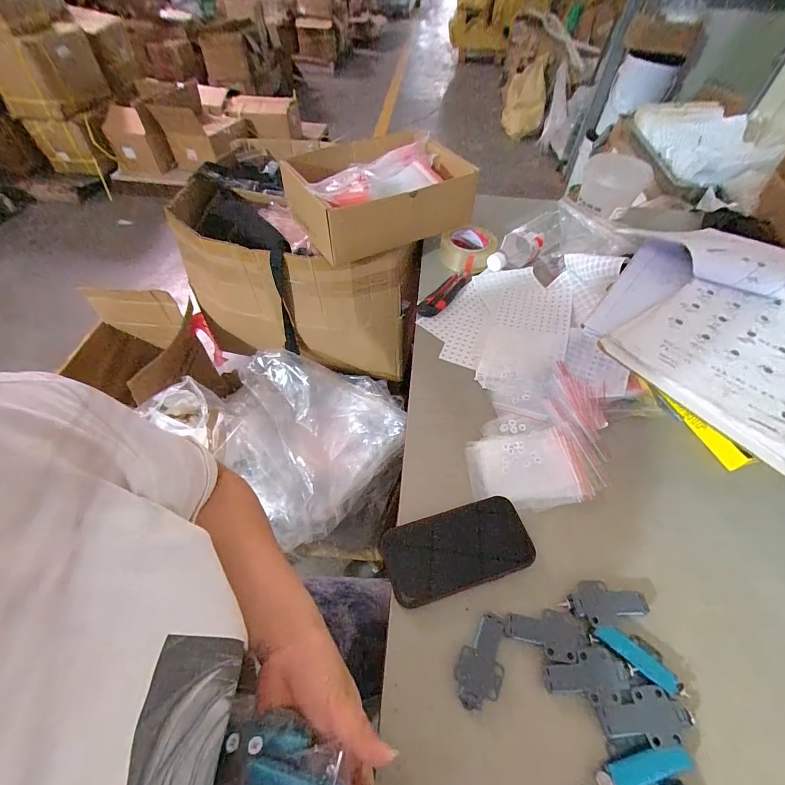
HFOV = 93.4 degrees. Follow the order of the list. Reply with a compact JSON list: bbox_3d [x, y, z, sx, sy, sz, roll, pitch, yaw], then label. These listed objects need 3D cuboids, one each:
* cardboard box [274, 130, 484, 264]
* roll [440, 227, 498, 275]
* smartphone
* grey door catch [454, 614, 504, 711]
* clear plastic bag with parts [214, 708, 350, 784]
[{"bbox_3d":[-0.007,-0.363,0.691,0.299,0.116,0.176,-18,55,-15],"label":"cardboard box"},{"bbox_3d":[0.152,-0.294,0.746,0.105,0.056,0.105,0,54,-1],"label":"roll"},{"bbox_3d":[0.073,0.175,0.416,0.162,0.013,0.081,-13,55,-10],"label":"smartphone"},{"bbox_3d":[0.087,0.258,0.357,0.040,0.015,0.079,25,57,16],"label":"grey door catch"},{"bbox_3d":[-0.078,0.273,0.266,0.097,0.029,0.049,-3,39,8],"label":"clear plastic bag with parts"}]

